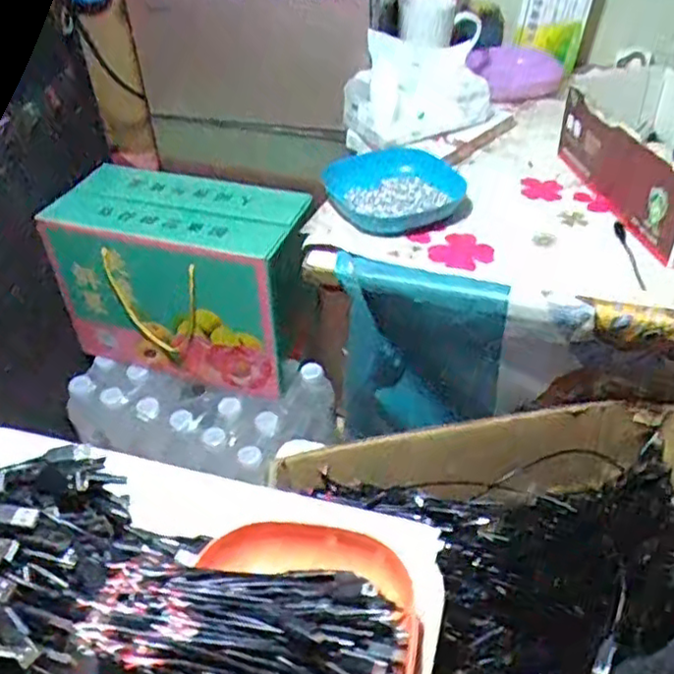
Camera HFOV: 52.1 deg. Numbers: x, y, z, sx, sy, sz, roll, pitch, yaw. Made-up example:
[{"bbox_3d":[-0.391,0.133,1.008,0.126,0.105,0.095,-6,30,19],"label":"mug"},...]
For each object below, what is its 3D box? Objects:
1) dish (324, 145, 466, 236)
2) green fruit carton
[{"bbox_3d":[0.060,-0.158,0.746,0.153,0.038,0.120,3,42,5],"label":"dish"},{"bbox_3d":[-0.205,-0.081,0.973,0.331,0.244,0.162,15,44,17],"label":"green fruit carton"}]

